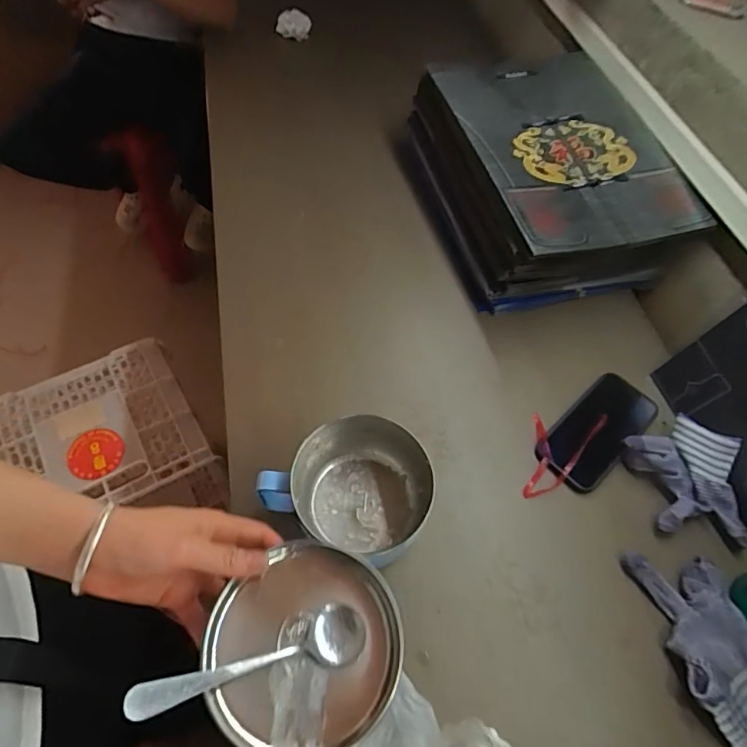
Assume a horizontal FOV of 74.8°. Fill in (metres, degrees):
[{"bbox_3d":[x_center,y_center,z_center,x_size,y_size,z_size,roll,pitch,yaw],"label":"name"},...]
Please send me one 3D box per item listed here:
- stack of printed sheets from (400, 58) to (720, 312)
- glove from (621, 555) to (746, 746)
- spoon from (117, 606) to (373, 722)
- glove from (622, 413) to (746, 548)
[{"bbox_3d":[0.252,-0.300,0.744,0.293,0.148,0.403,-10,60,-10],"label":"stack of printed sheets"},{"bbox_3d":[0.322,0.263,0.474,0.096,0.036,0.170,-1,58,-5],"label":"glove"},{"bbox_3d":[-0.078,0.189,0.323,0.153,0.017,0.037,2,55,-31],"label":"spoon"},{"bbox_3d":[0.351,0.115,0.556,0.117,0.047,0.124,2,58,-3],"label":"glove"}]

